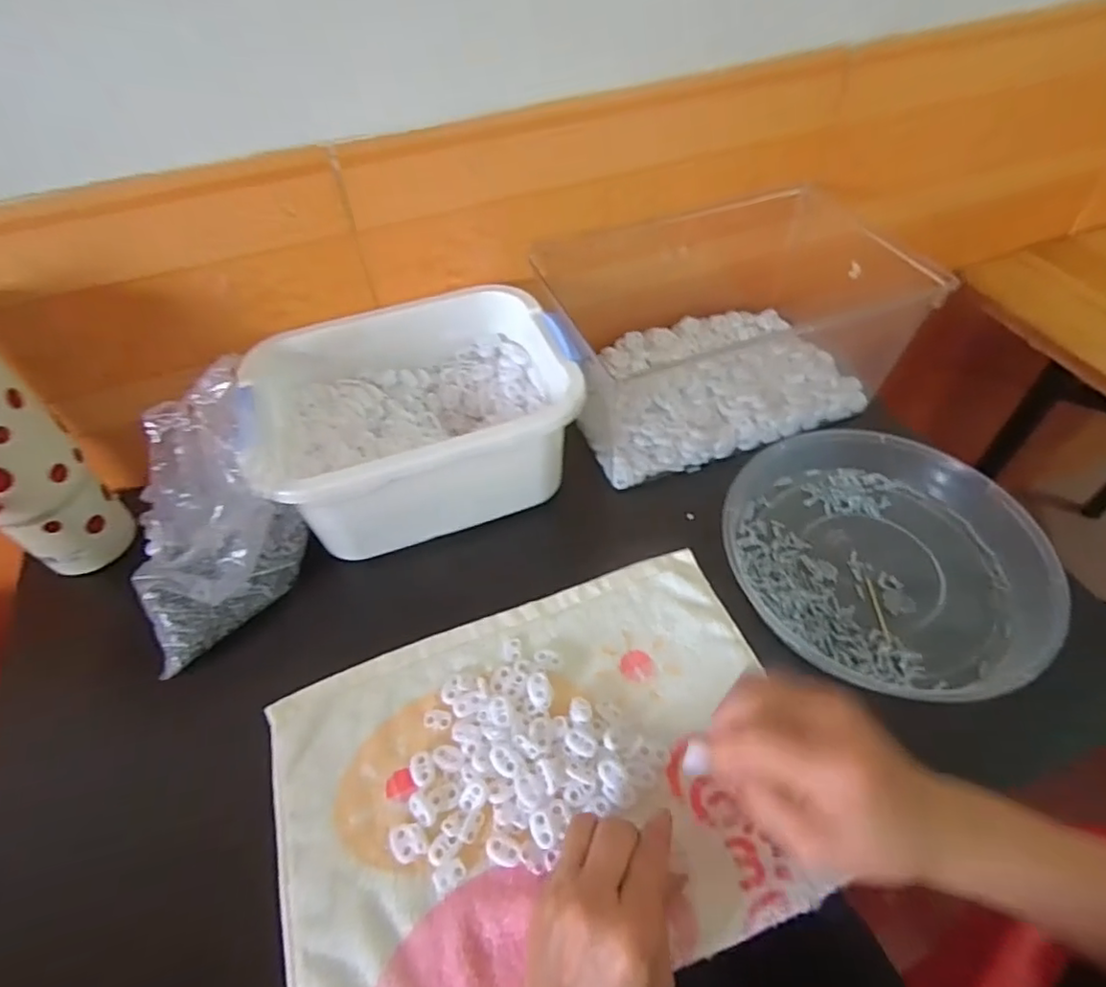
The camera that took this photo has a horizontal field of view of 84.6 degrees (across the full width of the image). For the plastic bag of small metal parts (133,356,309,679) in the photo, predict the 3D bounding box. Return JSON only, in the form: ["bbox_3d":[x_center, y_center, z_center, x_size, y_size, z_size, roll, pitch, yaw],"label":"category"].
[{"bbox_3d":[-0.257,0.022,0.445,0.148,0.143,0.102,-34,56,-22],"label":"plastic bag of small metal parts"}]

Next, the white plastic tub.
[{"bbox_3d":[-0.114,-0.062,0.517,0.251,0.112,0.196,-23,53,-15],"label":"white plastic tub"}]

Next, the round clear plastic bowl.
[{"bbox_3d":[0.253,0.042,0.474,0.228,0.043,0.215,-2,51,2],"label":"round clear plastic bowl"}]

